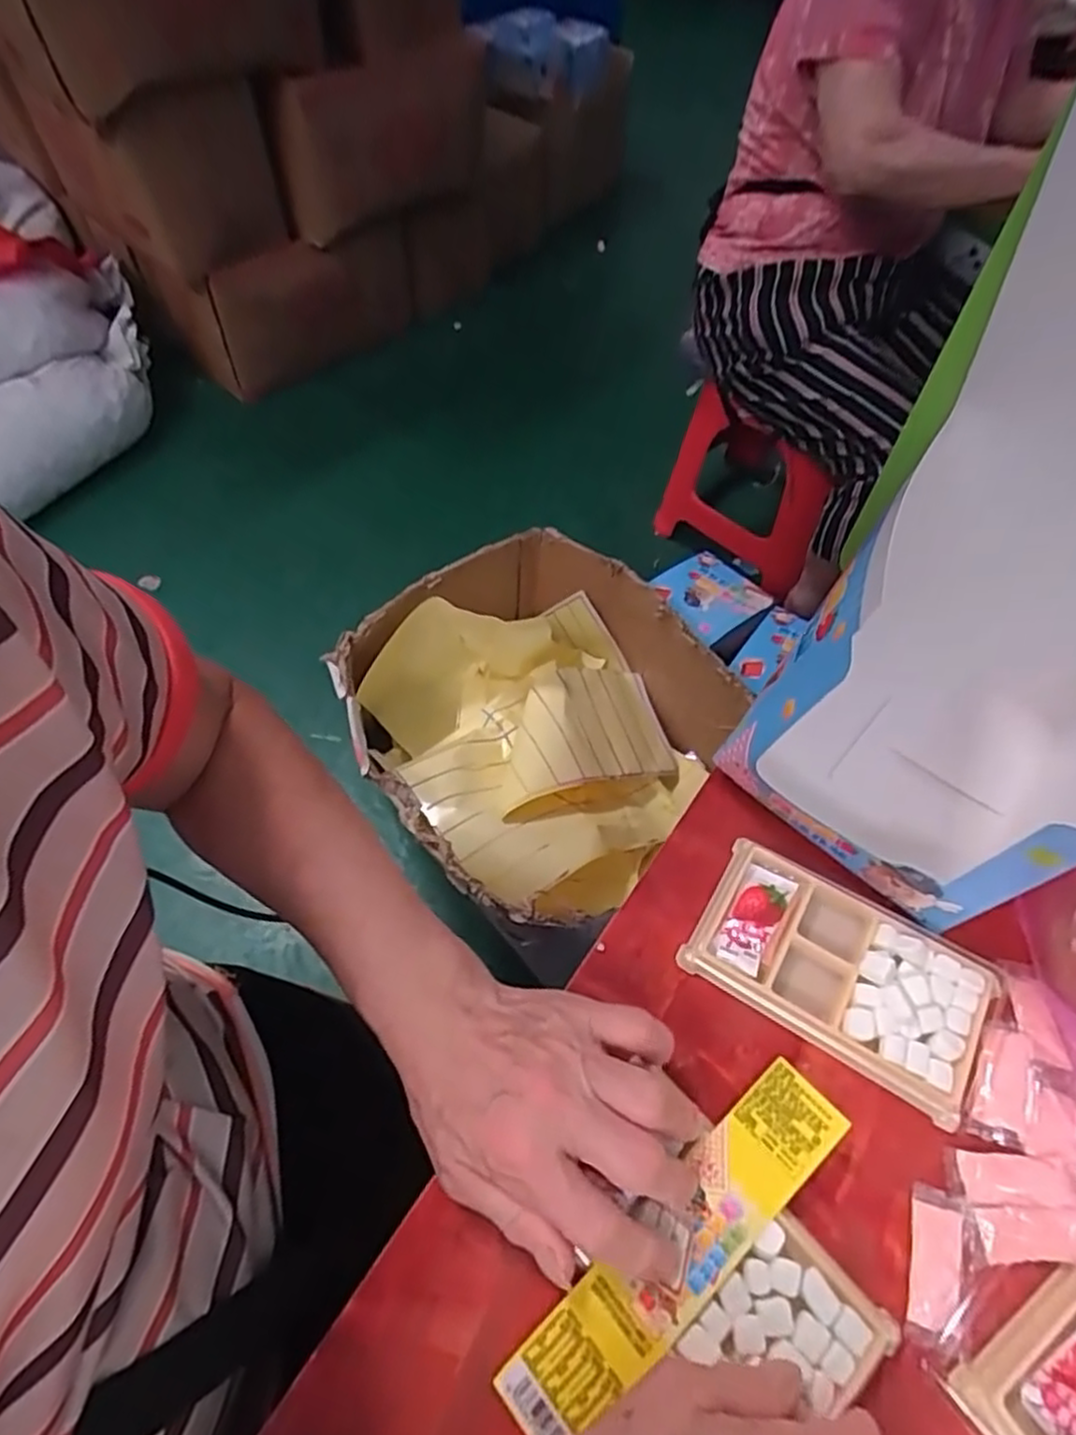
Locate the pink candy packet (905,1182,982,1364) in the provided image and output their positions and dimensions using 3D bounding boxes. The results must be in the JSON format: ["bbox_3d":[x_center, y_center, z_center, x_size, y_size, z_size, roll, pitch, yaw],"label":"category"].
[{"bbox_3d":[0.167,0.228,0.300,0.027,0.004,0.057,17,57,10],"label":"pink candy packet"}]

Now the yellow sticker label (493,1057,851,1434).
[{"bbox_3d":[0.059,0.212,0.295,0.167,0.009,0.037,-35,63,-21],"label":"yellow sticker label"}]

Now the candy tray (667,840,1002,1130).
[{"bbox_3d":[0.148,0.124,0.362,0.136,0.021,0.076,28,59,17],"label":"candy tray"}]

